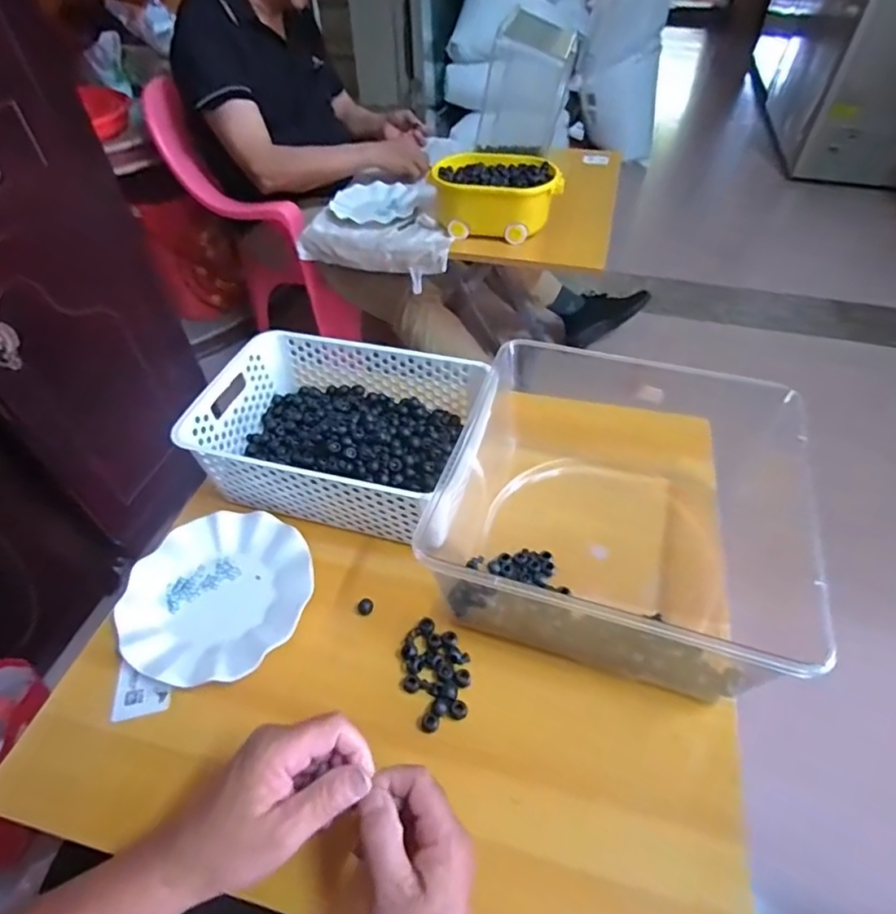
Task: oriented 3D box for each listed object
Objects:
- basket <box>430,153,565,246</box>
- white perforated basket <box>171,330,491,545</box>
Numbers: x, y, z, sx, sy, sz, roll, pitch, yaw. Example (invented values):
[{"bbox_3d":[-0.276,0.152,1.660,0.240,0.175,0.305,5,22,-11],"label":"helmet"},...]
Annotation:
[{"bbox_3d":[0.093,-0.512,1.074,0.244,0.101,0.181,5,48,6],"label":"basket"},{"bbox_3d":[-0.124,-0.026,0.635,0.284,0.104,0.206,12,49,13],"label":"white perforated basket"}]

